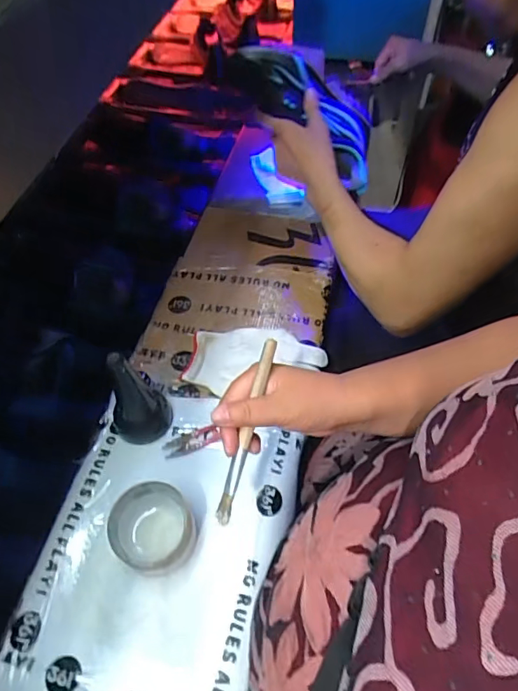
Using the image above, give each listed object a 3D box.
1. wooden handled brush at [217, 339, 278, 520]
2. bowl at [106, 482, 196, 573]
[{"bbox_3d":[-0.010,0.071,0.392,0.013,0.010,0.155,15,88,14],"label":"wooden handled brush"},{"bbox_3d":[-0.111,0.192,0.496,0.081,0.055,0.084,-1,55,2],"label":"bowl"}]

